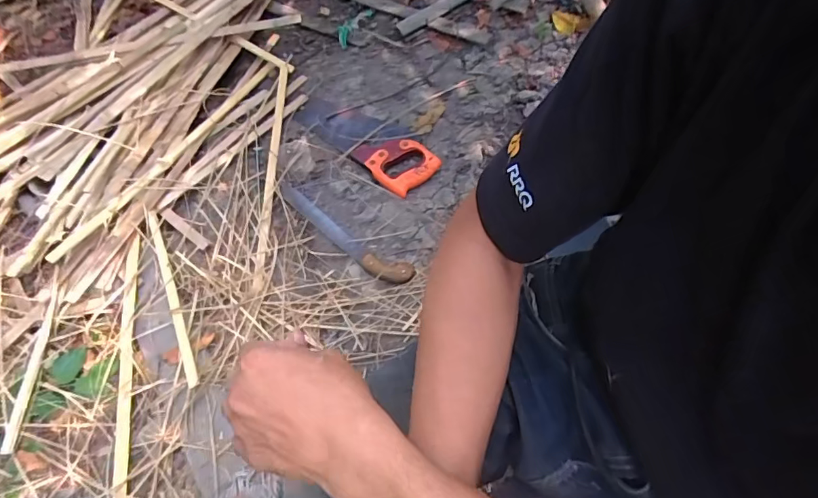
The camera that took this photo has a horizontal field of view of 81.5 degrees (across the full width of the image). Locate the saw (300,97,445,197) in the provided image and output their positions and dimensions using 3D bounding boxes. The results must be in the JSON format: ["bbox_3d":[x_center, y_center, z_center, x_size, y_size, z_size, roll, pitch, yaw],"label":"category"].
[{"bbox_3d":[-0.087,-0.239,0.976,0.327,0.026,0.125,38,70,14],"label":"saw"}]

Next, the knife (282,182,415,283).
[{"bbox_3d":[-0.130,-0.026,0.903,0.311,0.020,0.056,33,69,13],"label":"knife"}]

